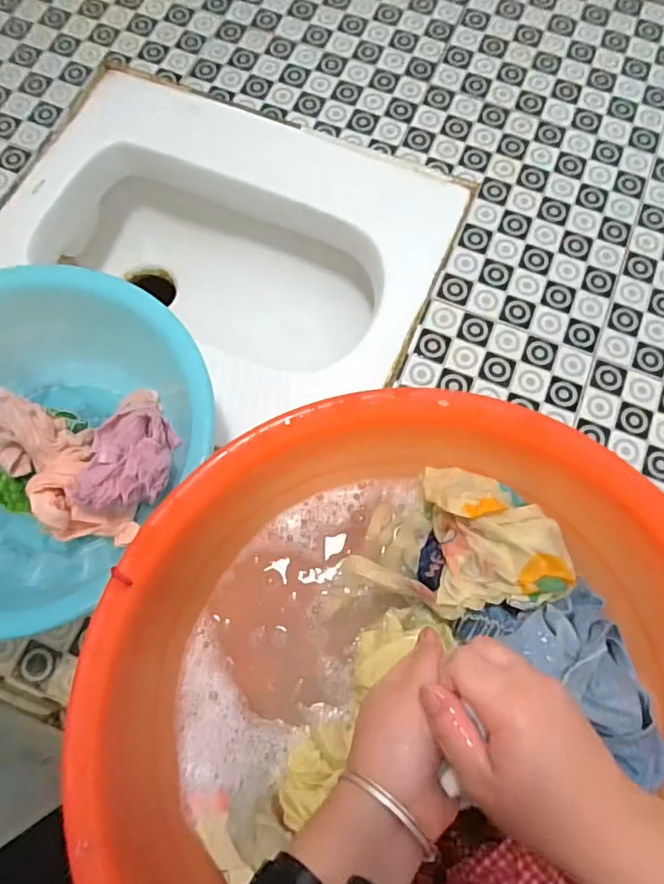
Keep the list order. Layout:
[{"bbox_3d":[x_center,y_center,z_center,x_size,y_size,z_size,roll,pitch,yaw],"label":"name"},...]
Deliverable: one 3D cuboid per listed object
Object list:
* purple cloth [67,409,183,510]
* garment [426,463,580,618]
[{"bbox_3d":[-0.185,0.014,0.511,0.076,0.064,0.100,1,73,-1],"label":"purple cloth"},{"bbox_3d":[0.138,0.075,0.467,0.109,0.054,0.116,-2,73,-2],"label":"garment"}]

